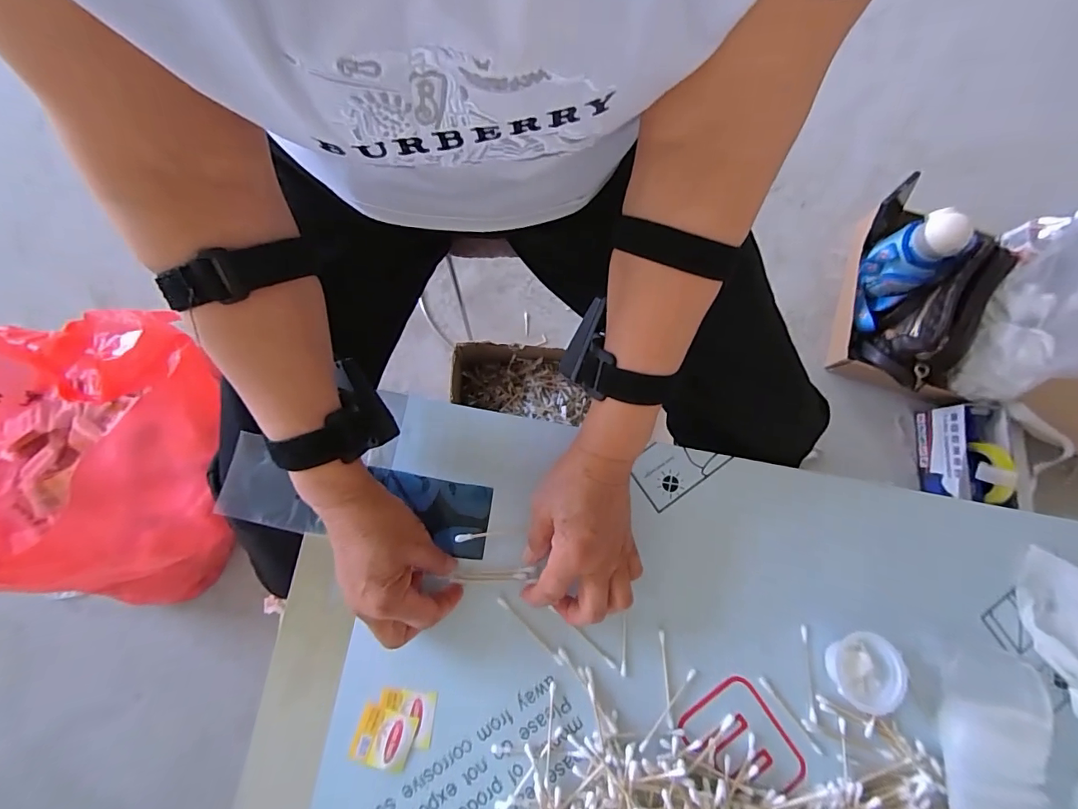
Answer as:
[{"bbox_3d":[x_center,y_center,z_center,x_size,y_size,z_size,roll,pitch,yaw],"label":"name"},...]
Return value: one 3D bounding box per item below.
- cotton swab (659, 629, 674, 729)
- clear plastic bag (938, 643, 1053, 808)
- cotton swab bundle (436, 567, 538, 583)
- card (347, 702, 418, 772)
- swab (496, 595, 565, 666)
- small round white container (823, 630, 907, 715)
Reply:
[{"bbox_3d":[0.102,0.220,0.381,0.005,0.004,0.072,-3,75,-1],"label":"cotton swab"},{"bbox_3d":[0.358,0.266,0.369,0.073,0.022,0.137,5,75,1],"label":"clear plastic bag"},{"bbox_3d":[-0.042,0.140,0.387,0.078,0.005,0.009,-4,75,-1],"label":"cotton swab bundle"},{"bbox_3d":[-0.120,0.258,0.367,0.044,0.004,0.039,16,76,0],"label":"card"},{"bbox_3d":[-0.008,0.183,0.384,0.071,0.004,0.006,43,79,10],"label":"swab"},{"bbox_3d":[0.257,0.210,0.373,0.050,0.024,0.053,0,75,0],"label":"small round white container"}]

